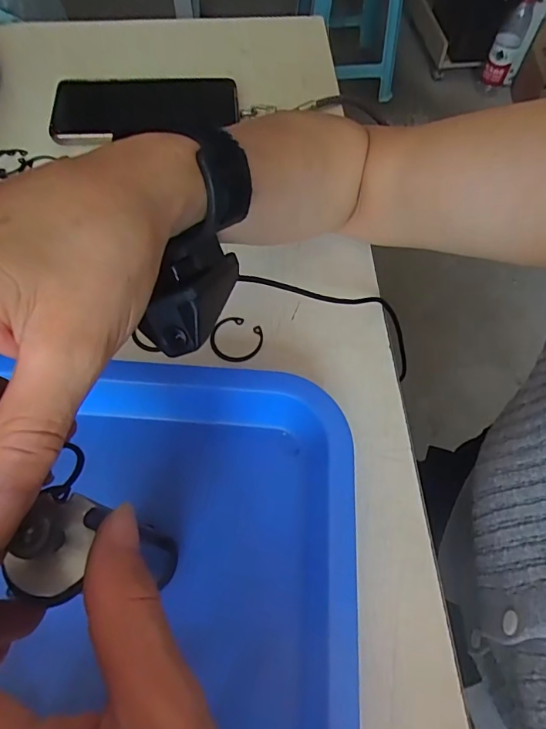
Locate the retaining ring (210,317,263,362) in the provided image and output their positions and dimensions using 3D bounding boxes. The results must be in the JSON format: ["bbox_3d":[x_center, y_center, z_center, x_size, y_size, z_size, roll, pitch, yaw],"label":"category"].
[{"bbox_3d":[-0.025,-0.019,0.323,0.035,0.006,0.034,1,63,-2],"label":"retaining ring"}]

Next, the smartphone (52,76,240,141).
[{"bbox_3d":[-0.114,-0.230,0.413,0.163,0.014,0.072,-4,63,-4],"label":"smartphone"}]

